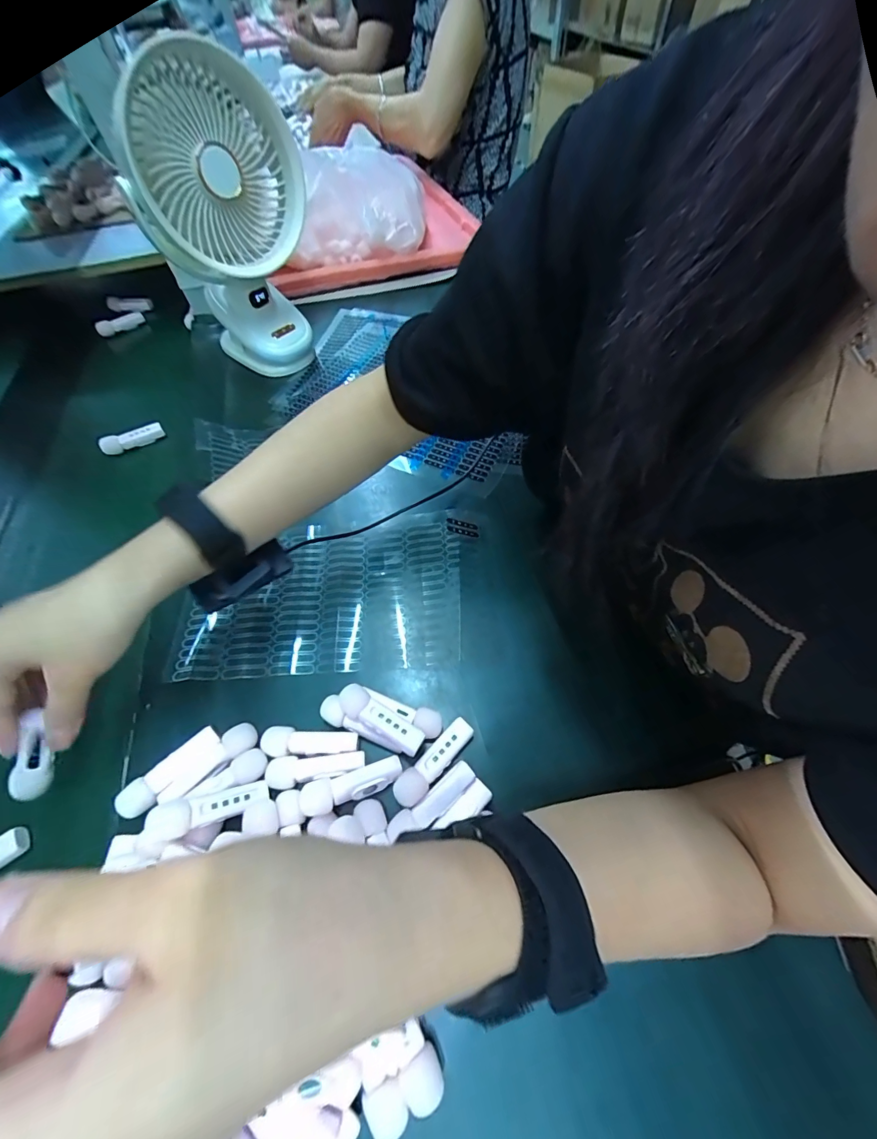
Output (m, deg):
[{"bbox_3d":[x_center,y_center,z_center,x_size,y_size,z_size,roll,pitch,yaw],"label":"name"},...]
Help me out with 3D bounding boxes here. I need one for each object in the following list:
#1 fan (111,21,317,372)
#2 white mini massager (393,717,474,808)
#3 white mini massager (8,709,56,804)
[{"bbox_3d":[-0.224,-0.369,0.451,0.162,0.249,0.161,-12,59,-7],"label":"fan"},{"bbox_3d":[-0.002,0.130,0.276,0.064,0.017,0.019,-38,65,-21],"label":"white mini massager"},{"bbox_3d":[-0.243,0.111,0.244,0.015,0.066,0.018,33,23,19],"label":"white mini massager"}]

